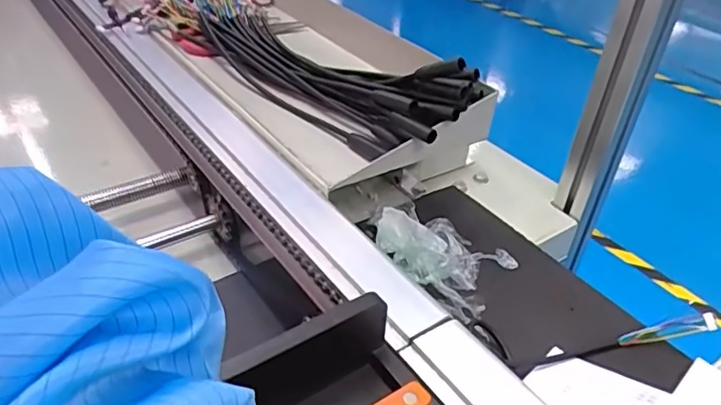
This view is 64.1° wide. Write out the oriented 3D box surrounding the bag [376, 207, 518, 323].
[{"bbox_3d":[0.076,0.044,0.556,0.128,0.042,0.105,26,42,26],"label":"bag"}]

